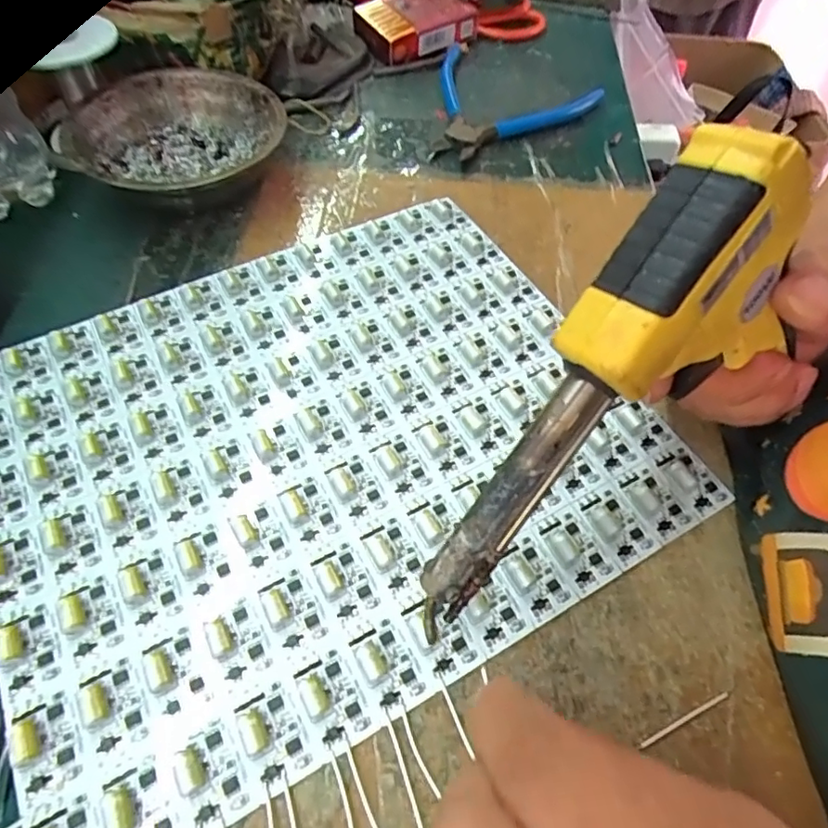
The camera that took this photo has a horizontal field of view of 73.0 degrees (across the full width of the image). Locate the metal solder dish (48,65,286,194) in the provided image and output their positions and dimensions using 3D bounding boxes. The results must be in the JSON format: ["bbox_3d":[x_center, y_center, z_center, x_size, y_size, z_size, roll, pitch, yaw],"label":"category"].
[{"bbox_3d":[-0.154,-0.177,0.368,0.131,0.040,0.124,1,56,-1],"label":"metal solder dish"}]

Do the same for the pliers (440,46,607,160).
[{"bbox_3d":[0.060,-0.263,0.453,0.137,0.011,0.132,-28,62,-19],"label":"pliers"}]

